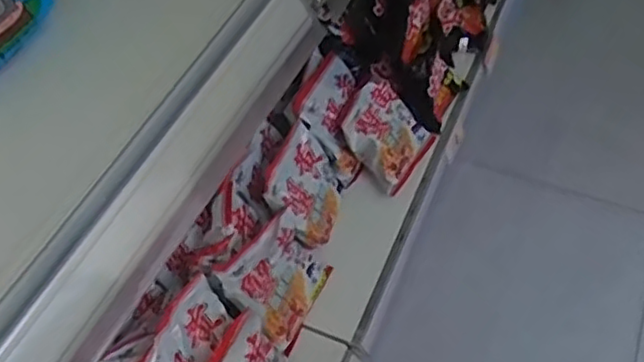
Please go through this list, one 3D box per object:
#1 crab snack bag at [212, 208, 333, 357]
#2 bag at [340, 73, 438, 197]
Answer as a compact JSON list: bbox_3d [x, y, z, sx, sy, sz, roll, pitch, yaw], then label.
[{"bbox_3d":[-0.048,0.103,0.767,0.051,0.114,0.135,-5,36,45],"label":"crab snack bag"},{"bbox_3d":[0.087,-0.067,0.914,0.035,0.134,0.122,-15,33,48],"label":"bag"}]

